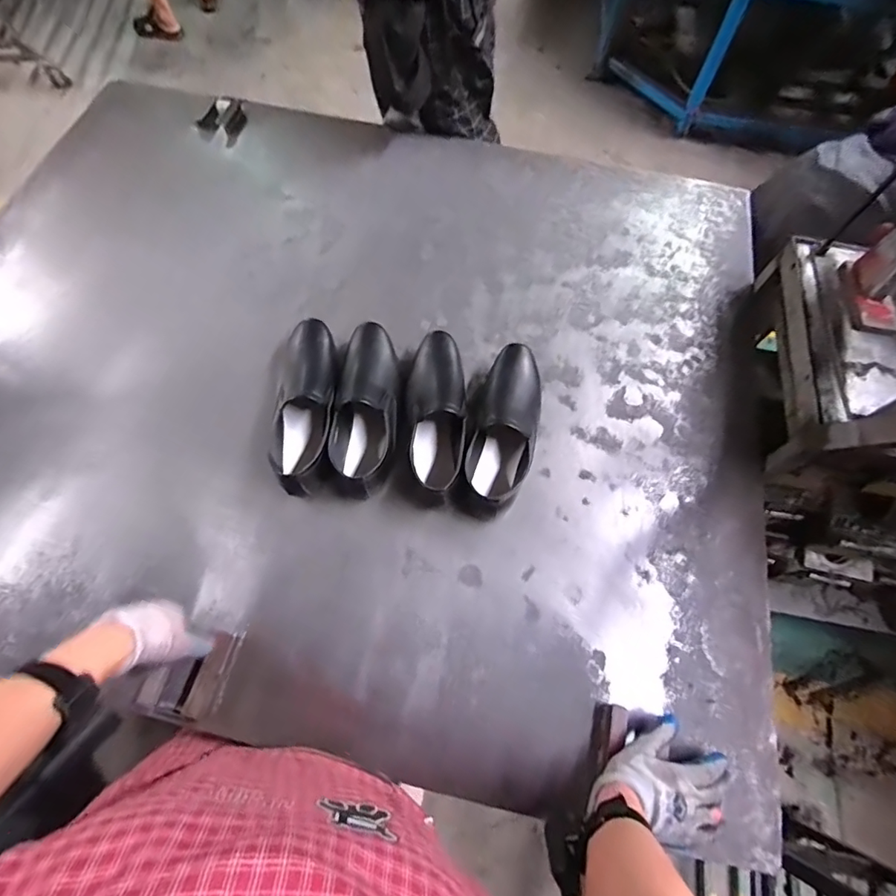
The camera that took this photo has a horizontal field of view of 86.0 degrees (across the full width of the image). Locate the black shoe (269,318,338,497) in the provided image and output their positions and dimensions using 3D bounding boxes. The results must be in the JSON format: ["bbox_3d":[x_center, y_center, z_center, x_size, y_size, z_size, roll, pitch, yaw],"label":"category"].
[{"bbox_3d":[-0.222,-0.078,0.747,0.095,0.082,0.293,-1,65,-3],"label":"black shoe"}]

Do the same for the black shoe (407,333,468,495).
[{"bbox_3d":[-0.019,-0.063,0.755,0.094,0.072,0.279,1,65,-2],"label":"black shoe"}]

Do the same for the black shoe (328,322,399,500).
[{"bbox_3d":[-0.125,-0.072,0.756,0.093,0.074,0.293,4,65,-1],"label":"black shoe"}]

